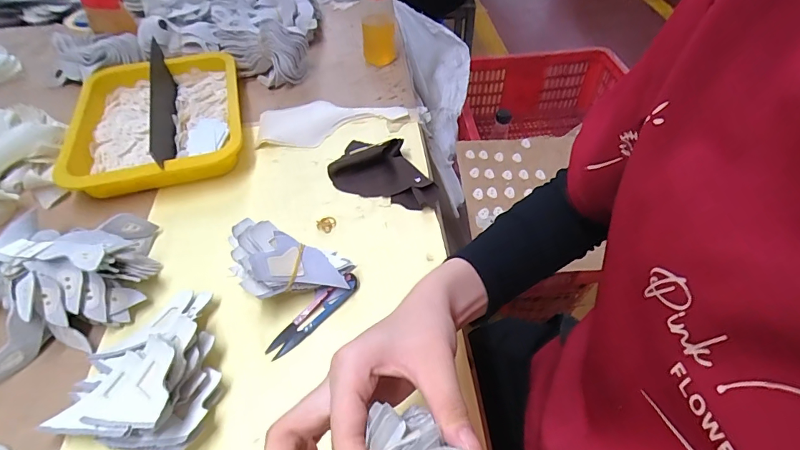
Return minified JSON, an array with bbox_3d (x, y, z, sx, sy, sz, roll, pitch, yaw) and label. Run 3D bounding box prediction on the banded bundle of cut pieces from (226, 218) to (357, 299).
[{"bbox_3d":[-0.099,0.039,0.383,0.099,0.061,0.055,5,49,6],"label":"banded bundle of cut pieces"}]

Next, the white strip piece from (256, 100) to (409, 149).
[{"bbox_3d":[-0.095,-0.145,0.585,0.195,0.014,0.087,-18,51,-14],"label":"white strip piece"}]

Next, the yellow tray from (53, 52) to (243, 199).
[{"bbox_3d":[-0.309,-0.135,0.558,0.198,0.052,0.262,-14,50,-10],"label":"yellow tray"}]

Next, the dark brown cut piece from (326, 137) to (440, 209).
[{"bbox_3d":[-0.014,-0.069,0.500,0.131,0.028,0.084,16,51,15],"label":"dark brown cut piece"}]

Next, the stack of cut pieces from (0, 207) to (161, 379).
[{"bbox_3d":[-0.300,0.045,0.388,0.132,0.060,0.139,-17,50,-13],"label":"stack of cut pieces"}]

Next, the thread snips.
[{"bbox_3d":[-0.077,0.079,0.388,0.022,0.013,0.100,34,58,27],"label":"thread snips"}]

